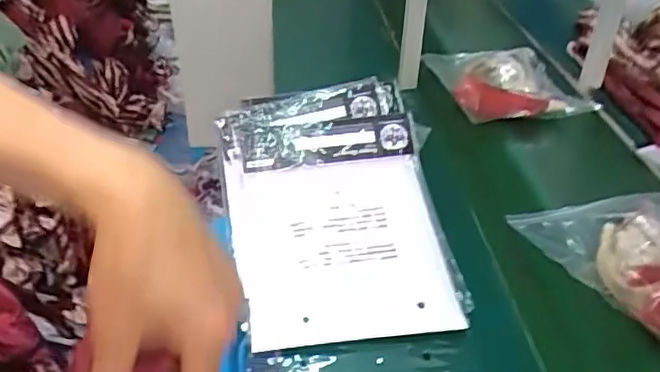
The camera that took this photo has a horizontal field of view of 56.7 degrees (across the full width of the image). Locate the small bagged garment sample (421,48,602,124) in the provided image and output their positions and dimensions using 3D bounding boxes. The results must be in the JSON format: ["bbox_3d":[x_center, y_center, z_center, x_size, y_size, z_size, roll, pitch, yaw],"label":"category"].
[{"bbox_3d":[0.391,-0.230,1.361,0.303,0.073,0.242,-4,38,-10],"label":"small bagged garment sample"}]

